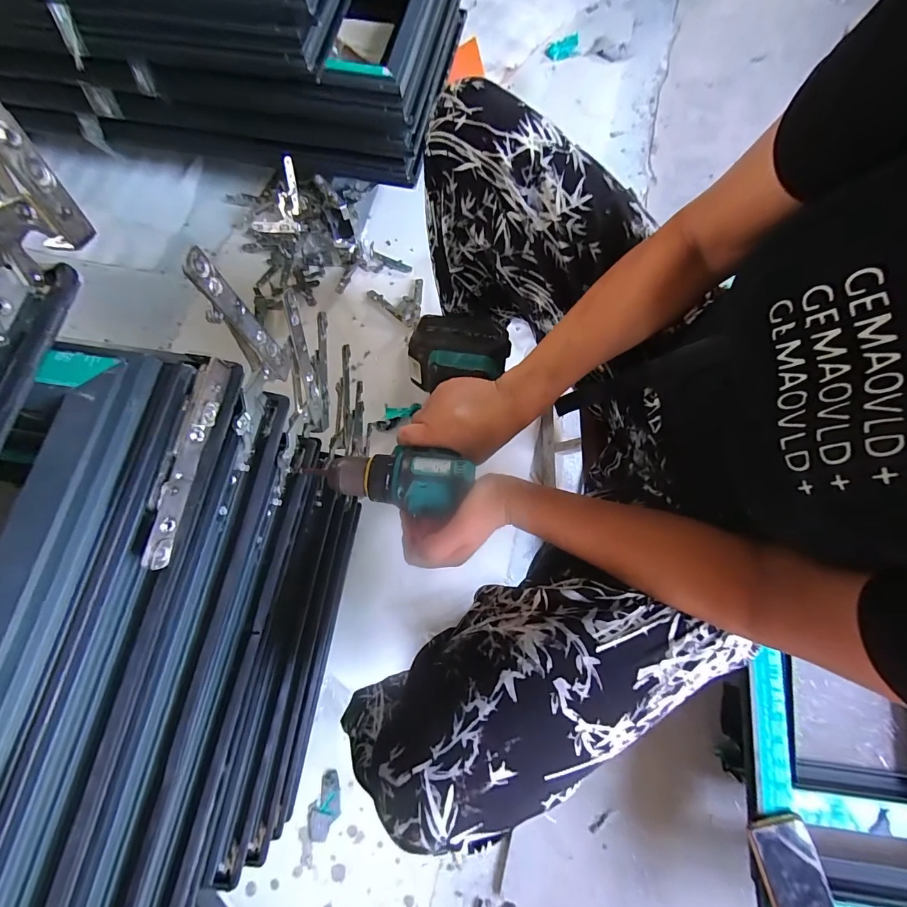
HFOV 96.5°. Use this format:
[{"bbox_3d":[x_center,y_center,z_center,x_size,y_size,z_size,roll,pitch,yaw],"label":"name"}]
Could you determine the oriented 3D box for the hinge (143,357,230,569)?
[{"bbox_3d":[-0.178,0.001,0.269,0.015,0.017,0.142,7,74,3],"label":"hinge"}]

